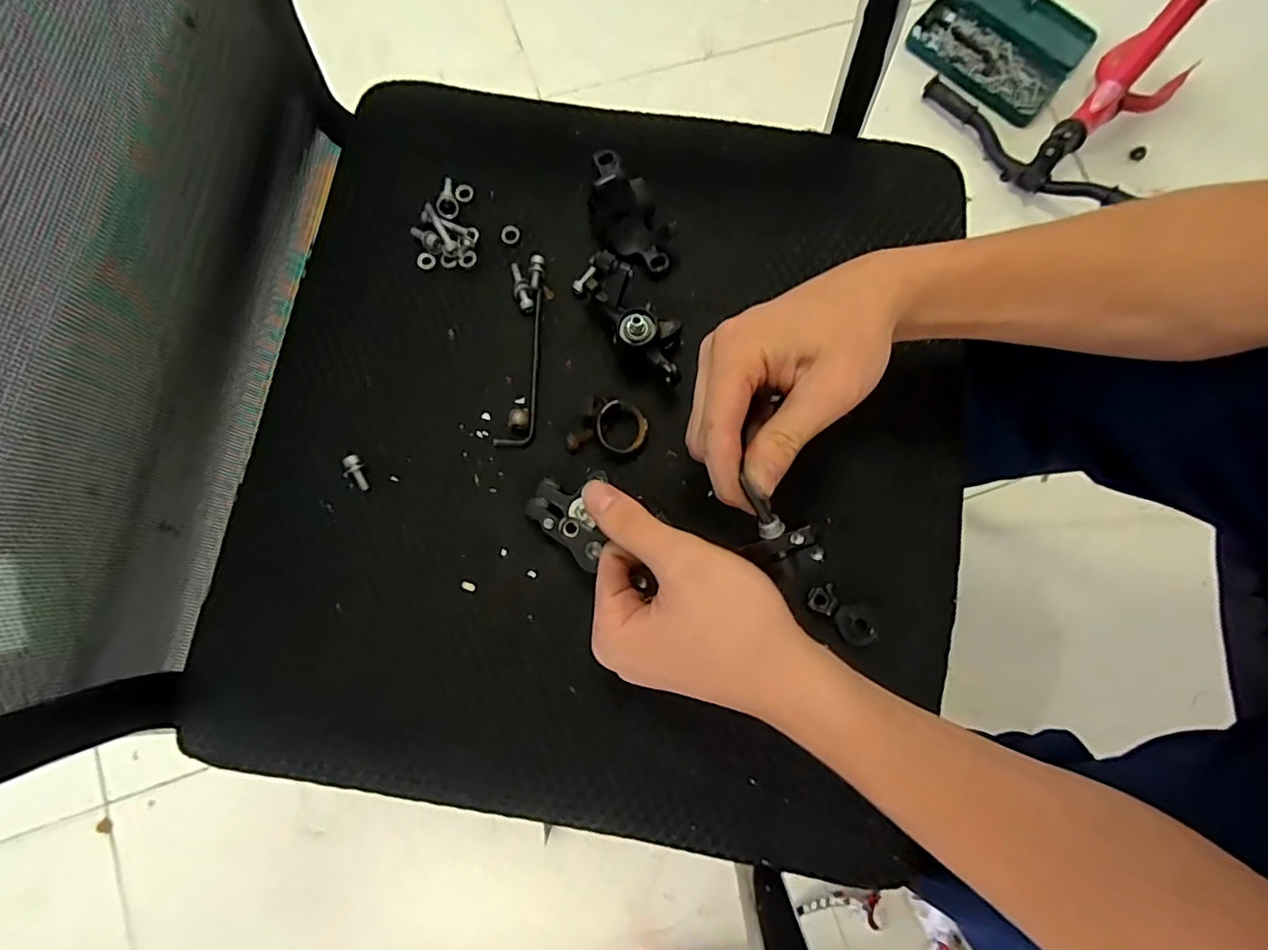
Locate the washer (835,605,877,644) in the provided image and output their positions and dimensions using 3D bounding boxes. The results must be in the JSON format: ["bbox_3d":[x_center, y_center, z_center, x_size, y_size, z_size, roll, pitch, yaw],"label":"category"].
[{"bbox_3d":[0.129,0.086,0.341,0.024,0.004,0.021,20,78,1],"label":"washer"}]

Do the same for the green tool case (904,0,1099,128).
[{"bbox_3d":[0.602,-0.713,0.959,0.240,0.032,0.255,40,79,4],"label":"green tool case"}]

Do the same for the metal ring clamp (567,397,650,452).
[{"bbox_3d":[-0.016,-0.030,0.364,0.049,0.015,0.032,3,79,-3],"label":"metal ring clamp"}]

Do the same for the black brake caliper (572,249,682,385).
[{"bbox_3d":[-0.002,-0.097,0.361,0.037,0.034,0.092,-43,83,-9],"label":"black brake caliper"}]

